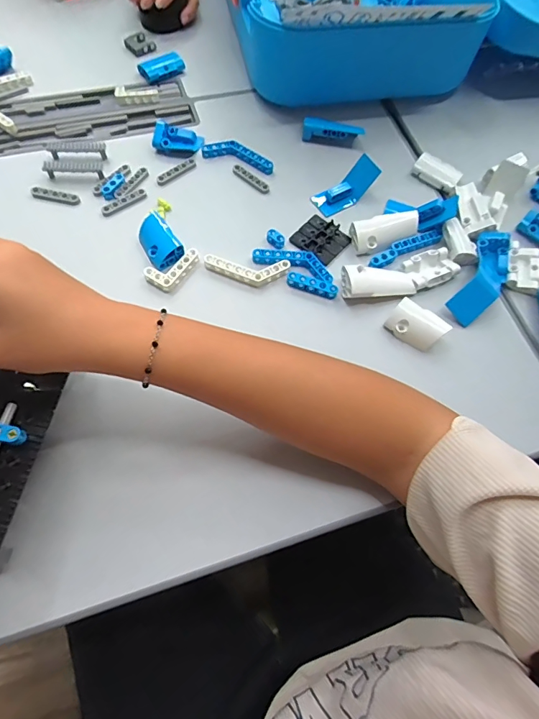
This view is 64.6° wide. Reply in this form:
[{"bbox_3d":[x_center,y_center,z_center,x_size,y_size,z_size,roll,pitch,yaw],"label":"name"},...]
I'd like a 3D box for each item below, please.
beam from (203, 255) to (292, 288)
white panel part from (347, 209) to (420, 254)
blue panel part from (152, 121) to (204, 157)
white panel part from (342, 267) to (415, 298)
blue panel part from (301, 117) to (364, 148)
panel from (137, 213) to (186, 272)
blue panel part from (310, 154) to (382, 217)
[{"bbox_3d":[-0.021,-0.085,0.407,0.082,0.006,0.026,3,65,-2],"label":"beam"},{"bbox_3d":[0.118,-0.131,0.432,0.070,0.015,0.030,-15,98,-7],"label":"white panel part"},{"bbox_3d":[-0.101,-0.244,0.470,0.053,0.019,0.032,5,65,-1],"label":"blue panel part"},{"bbox_3d":[0.104,-0.073,0.409,0.070,0.019,0.030,-6,65,-6],"label":"white panel part"},{"bbox_3d":[0.072,-0.259,0.484,0.068,0.016,0.019,7,65,0],"label":"blue panel part"},{"bbox_3d":[-0.109,-0.118,0.416,0.033,0.016,0.068,-28,70,-16],"label":"panel"},{"bbox_3d":[0.083,-0.185,0.459,0.072,0.022,0.030,-36,69,13],"label":"blue panel part"}]

